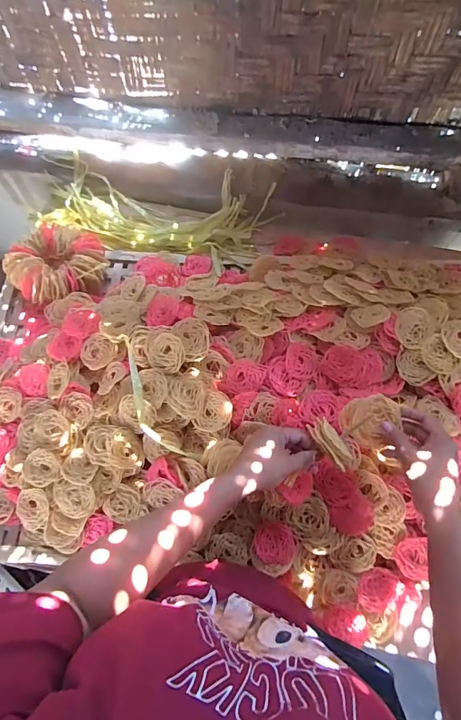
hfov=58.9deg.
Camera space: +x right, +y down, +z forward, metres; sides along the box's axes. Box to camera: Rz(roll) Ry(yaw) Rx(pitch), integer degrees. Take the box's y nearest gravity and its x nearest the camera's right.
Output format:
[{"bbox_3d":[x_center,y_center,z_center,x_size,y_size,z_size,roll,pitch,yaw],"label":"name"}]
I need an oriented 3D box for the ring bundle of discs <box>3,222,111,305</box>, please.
[{"bbox_3d":[-0.346,-0.185,0.825,0.197,0.074,0.166,8,68,5],"label":"ring bundle of discs"}]

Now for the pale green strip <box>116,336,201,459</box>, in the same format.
[{"bbox_3d":[-0.128,0.061,0.648,0.059,0.039,0.232,-26,85,-9],"label":"pale green strip"}]

